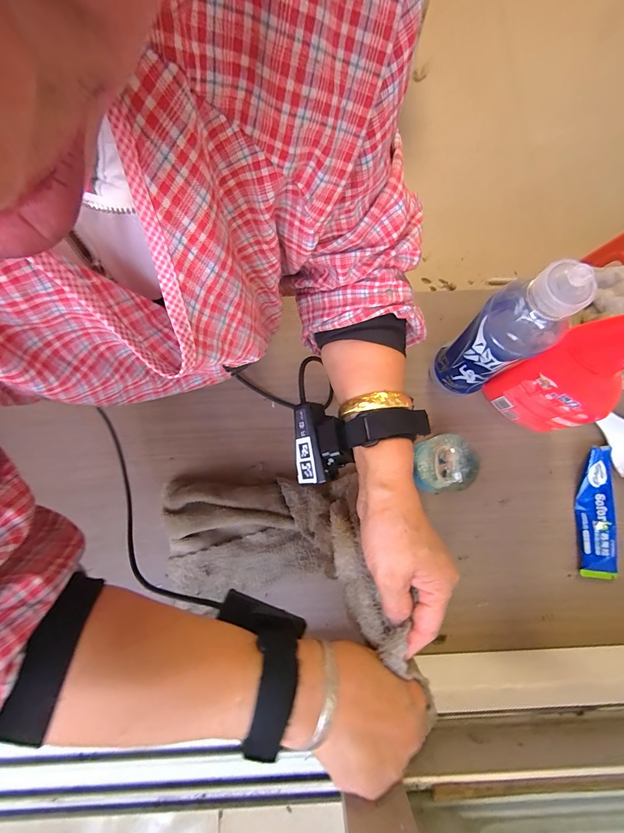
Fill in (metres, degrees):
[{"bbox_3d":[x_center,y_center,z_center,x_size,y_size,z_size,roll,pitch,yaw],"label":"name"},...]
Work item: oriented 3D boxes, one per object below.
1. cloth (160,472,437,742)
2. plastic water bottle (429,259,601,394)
[{"bbox_3d":[-0.053,0.127,0.349,0.215,0.149,0.130,-2,79,0],"label":"cloth"},{"bbox_3d":[0.189,-0.078,0.362,0.066,0.219,0.064,-31,81,-6],"label":"plastic water bottle"}]

